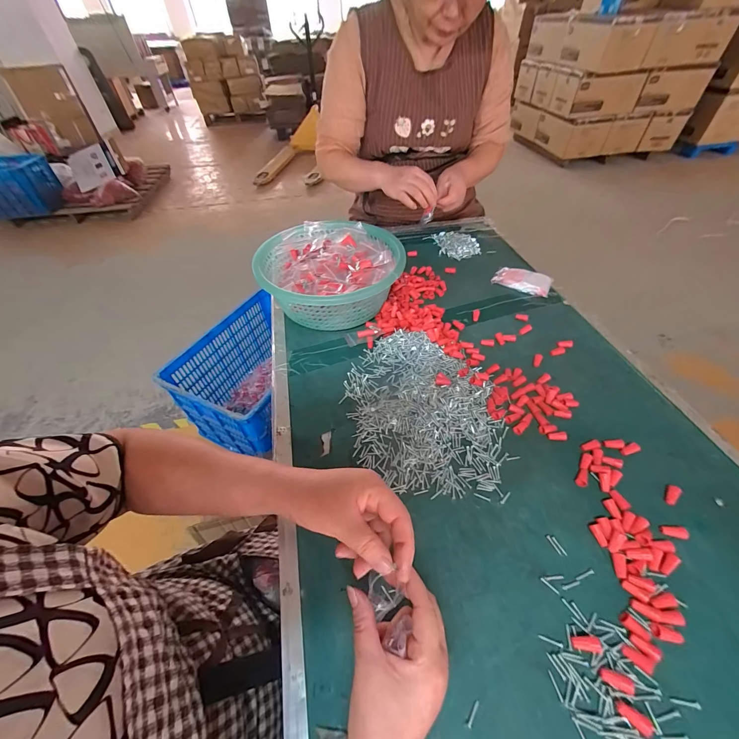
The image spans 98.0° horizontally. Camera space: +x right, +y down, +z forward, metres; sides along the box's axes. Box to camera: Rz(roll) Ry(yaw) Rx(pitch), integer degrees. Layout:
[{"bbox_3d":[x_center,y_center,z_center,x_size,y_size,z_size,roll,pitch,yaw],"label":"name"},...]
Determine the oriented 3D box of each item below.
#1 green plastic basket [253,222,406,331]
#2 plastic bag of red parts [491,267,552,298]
[{"bbox_3d":[-0.074,-0.179,0.629,0.268,0.104,0.269,0,48,2],"label":"green plastic basket"},{"bbox_3d":[0.330,-0.194,0.691,0.113,0.018,0.066,23,52,21],"label":"plastic bag of red parts"}]

